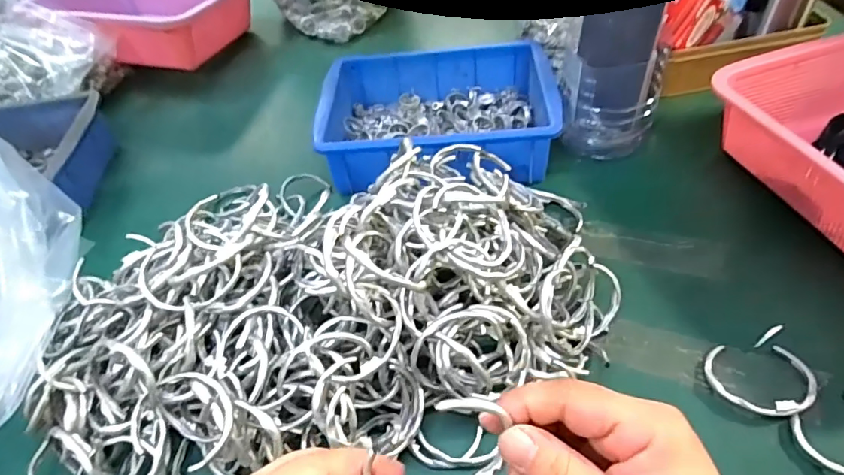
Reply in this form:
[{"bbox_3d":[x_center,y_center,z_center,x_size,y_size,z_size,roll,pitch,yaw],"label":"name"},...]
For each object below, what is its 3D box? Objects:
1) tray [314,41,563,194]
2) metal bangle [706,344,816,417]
[{"bbox_3d":[0.017,-0.131,0.556,0.246,0.077,0.179,-2,48,5],"label":"tray"},{"bbox_3d":[0.240,0.099,0.352,0.067,0.012,0.053,2,49,9],"label":"metal bangle"}]

